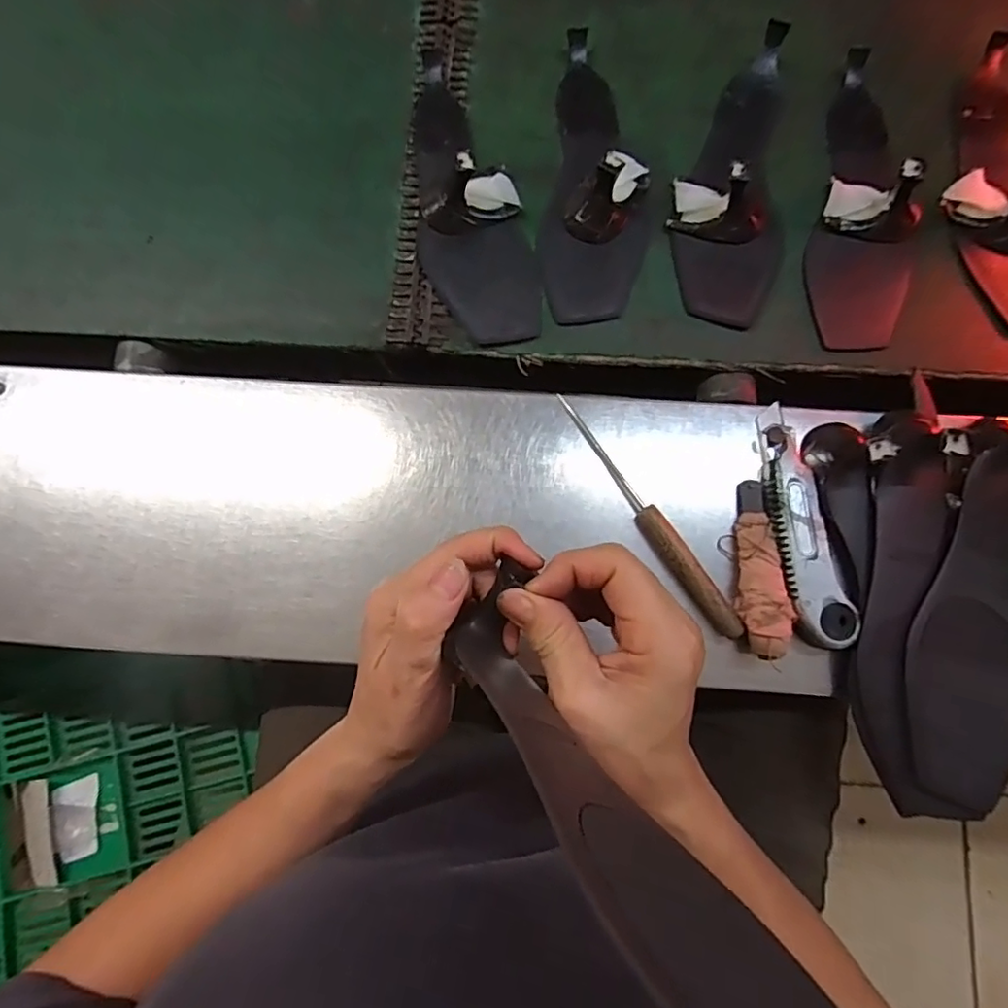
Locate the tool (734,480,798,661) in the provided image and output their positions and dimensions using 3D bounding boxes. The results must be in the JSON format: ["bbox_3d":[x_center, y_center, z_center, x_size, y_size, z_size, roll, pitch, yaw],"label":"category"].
[{"bbox_3d":[0.170,0.040,0.380,0.030,0.023,0.116,3,80,2],"label":"tool"}]

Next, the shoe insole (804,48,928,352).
[{"bbox_3d":[0.284,-0.237,0.440,0.075,0.053,0.242,13,80,3],"label":"shoe insole"}]

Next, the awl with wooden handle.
[{"bbox_3d":[0.095,0.006,0.392,0.016,0.013,0.193,-35,81,-5],"label":"awl with wooden handle"}]

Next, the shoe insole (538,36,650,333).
[{"bbox_3d":[0.076,-0.249,0.449,0.086,0.049,0.250,8,81,3],"label":"shoe insole"}]

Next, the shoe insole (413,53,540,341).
[{"bbox_3d":[-0.032,-0.249,0.448,0.083,0.055,0.254,-13,80,-1],"label":"shoe insole"}]

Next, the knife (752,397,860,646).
[{"bbox_3d":[0.194,0.012,0.387,0.037,0.020,0.161,-11,80,-1],"label":"knife"}]

